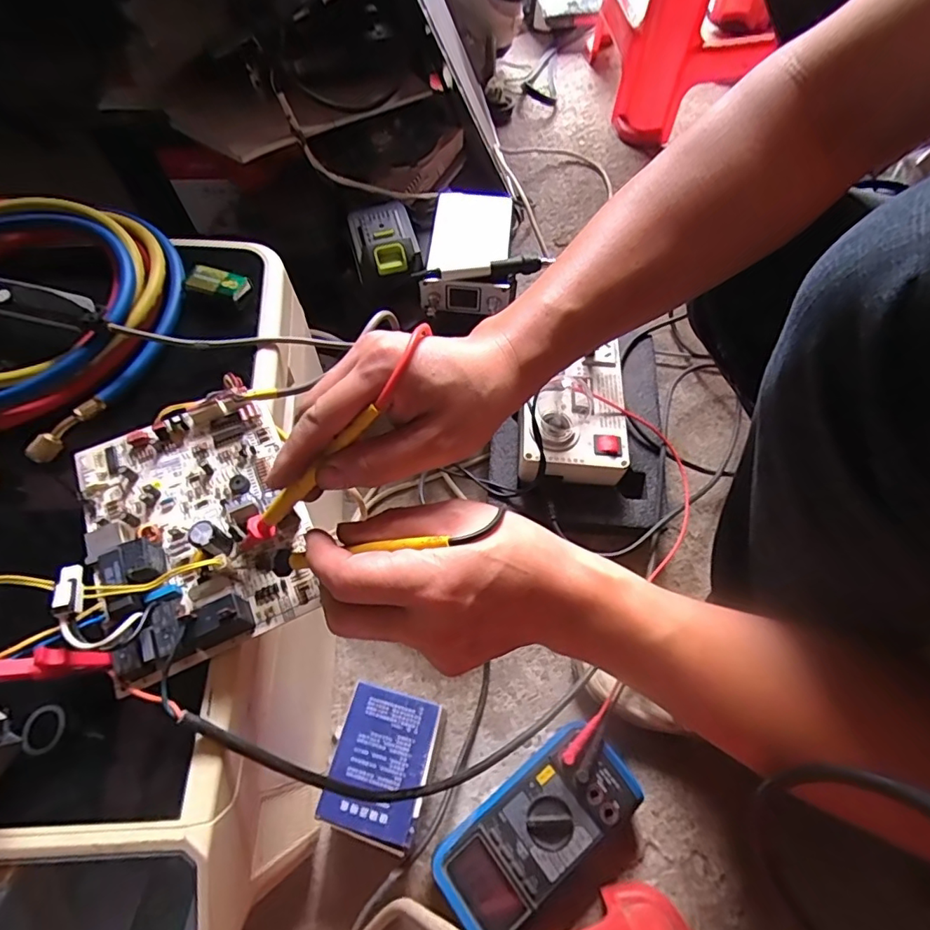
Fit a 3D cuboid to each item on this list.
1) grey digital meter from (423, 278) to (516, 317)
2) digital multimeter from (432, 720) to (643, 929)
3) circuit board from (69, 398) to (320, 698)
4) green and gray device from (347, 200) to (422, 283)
[{"bbox_3d":[0.004,-0.198,0.625,0.104,0.046,0.025,-8,62,-3],"label":"grey digital meter"},{"bbox_3d":[0.069,0.342,0.498,0.195,0.048,0.098,-36,67,-17],"label":"digital multimeter"},{"bbox_3d":[-0.167,0.029,0.320,0.125,0.032,0.167,-24,64,-11],"label":"circuit board"},{"bbox_3d":[-0.097,-0.272,0.643,0.079,0.045,0.116,-12,63,-5],"label":"green and gray device"}]

